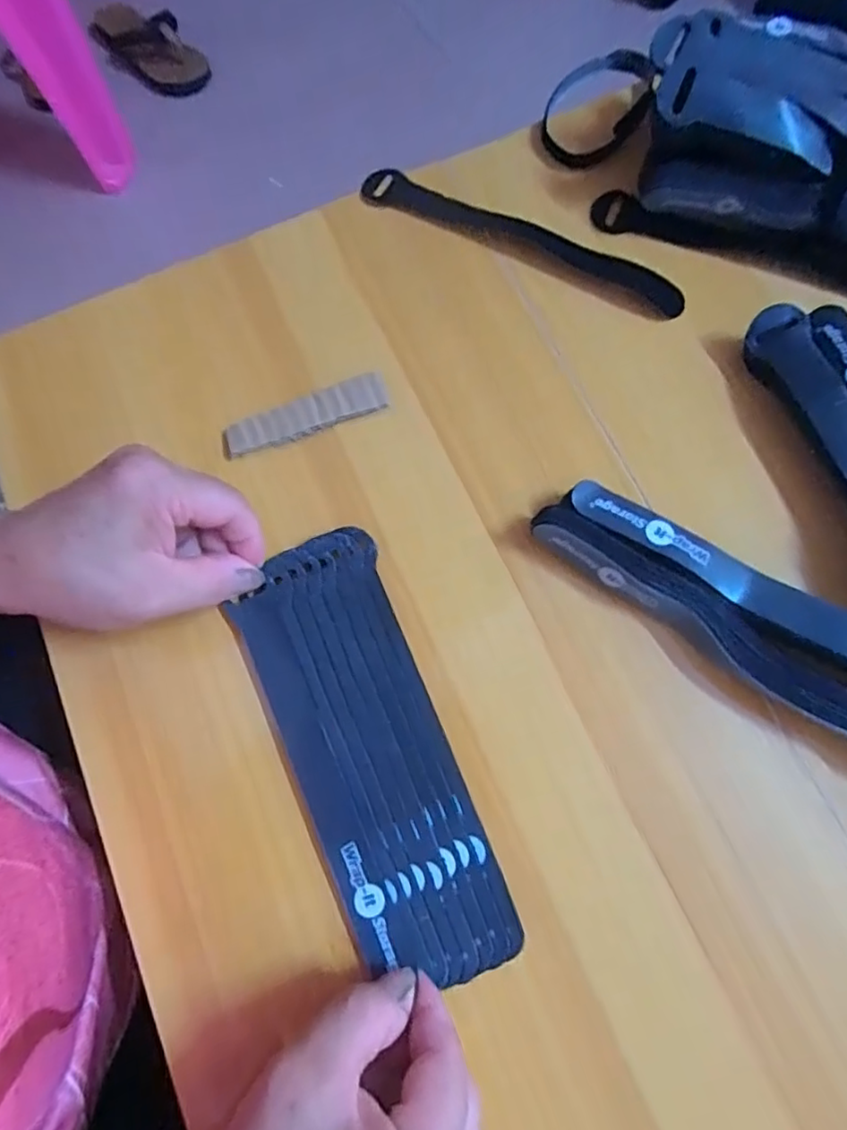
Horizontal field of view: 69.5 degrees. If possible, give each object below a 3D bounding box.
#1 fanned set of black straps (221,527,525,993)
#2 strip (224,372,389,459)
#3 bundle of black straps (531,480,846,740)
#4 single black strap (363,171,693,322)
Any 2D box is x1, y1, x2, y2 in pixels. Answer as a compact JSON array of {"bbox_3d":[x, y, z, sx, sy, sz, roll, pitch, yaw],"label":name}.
[{"bbox_3d":[-0.026,0.084,0.277,0.070,0.015,0.195,-23,74,-5],"label":"fanned set of black straps"},{"bbox_3d":[-0.061,-0.078,0.316,0.085,0.010,0.019,-19,76,-4],"label":"strip"},{"bbox_3d":[0.145,0.023,0.272,0.195,0.041,0.045,35,79,10],"label":"bundle of black straps"},{"bbox_3d":[0.054,-0.185,0.345,0.194,0.007,0.022,26,78,8],"label":"single black strap"}]

